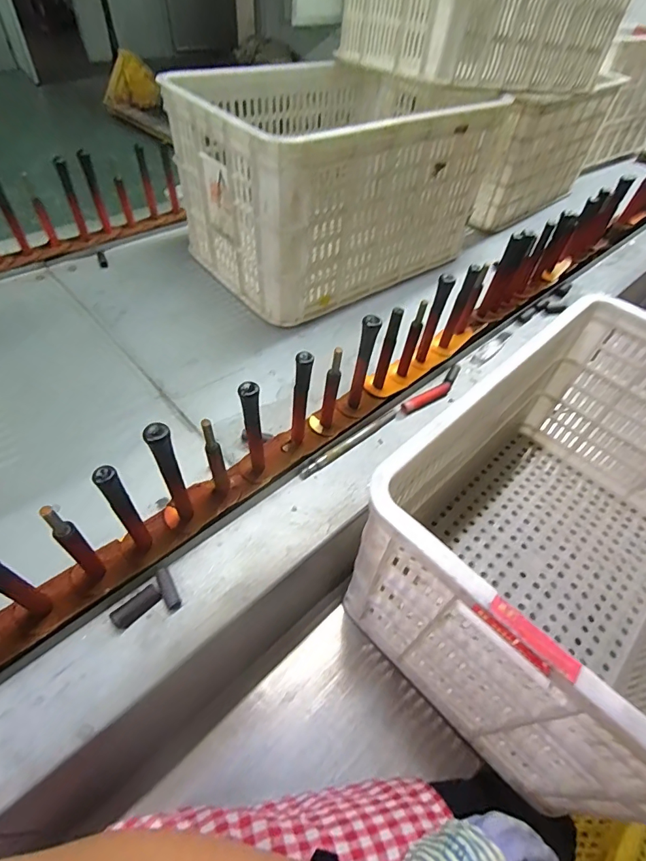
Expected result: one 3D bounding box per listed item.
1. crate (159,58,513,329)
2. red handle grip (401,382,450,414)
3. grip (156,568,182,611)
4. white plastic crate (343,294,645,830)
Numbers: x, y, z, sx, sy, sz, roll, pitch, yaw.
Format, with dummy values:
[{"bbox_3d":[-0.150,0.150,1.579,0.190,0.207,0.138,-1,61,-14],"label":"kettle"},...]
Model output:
[{"bbox_3d":[0.024,-0.478,0.814,0.518,0.283,0.348,-33,58,-27],"label":"crate"},{"bbox_3d":[0.157,-0.050,0.637,0.090,0.014,0.019,-24,54,-22],"label":"red handle grip"},{"bbox_3d":[-0.157,0.160,0.430,0.014,0.016,0.043,-25,54,-23],"label":"grip"},{"bbox_3d":[0.333,0.121,0.552,0.525,0.317,0.348,-35,61,-29],"label":"white plastic crate"}]

